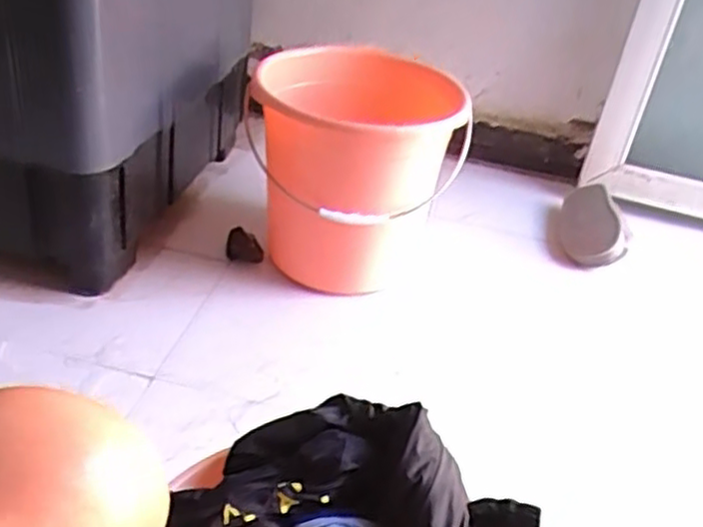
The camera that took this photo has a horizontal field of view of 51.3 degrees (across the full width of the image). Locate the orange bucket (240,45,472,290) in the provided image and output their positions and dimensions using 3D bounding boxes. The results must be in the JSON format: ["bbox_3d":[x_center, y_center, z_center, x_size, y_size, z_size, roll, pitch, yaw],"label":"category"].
[{"bbox_3d":[0.003,-0.142,1.159,0.308,0.306,0.295,8,34,-2],"label":"orange bucket"}]

